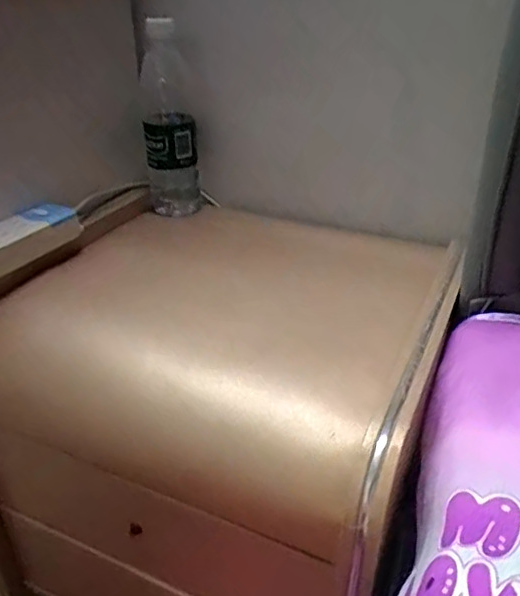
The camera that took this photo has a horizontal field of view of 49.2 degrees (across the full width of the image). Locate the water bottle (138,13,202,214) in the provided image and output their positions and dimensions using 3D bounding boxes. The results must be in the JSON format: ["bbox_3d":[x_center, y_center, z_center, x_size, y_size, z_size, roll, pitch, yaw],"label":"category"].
[{"bbox_3d":[-0.105,-0.203,0.668,0.067,0.204,0.056,-6,31,-8],"label":"water bottle"}]

